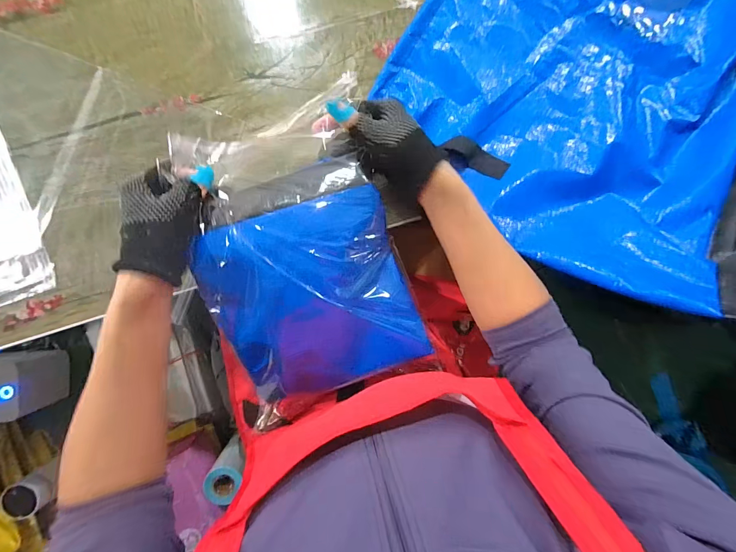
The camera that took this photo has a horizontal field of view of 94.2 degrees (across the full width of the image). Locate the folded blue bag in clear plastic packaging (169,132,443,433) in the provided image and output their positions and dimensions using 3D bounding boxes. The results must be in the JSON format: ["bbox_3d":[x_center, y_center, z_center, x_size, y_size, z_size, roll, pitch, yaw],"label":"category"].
[{"bbox_3d":[-0.061,-0.010,0.352,0.197,0.049,0.287,-18,95,-10],"label":"folded blue bag in clear plastic packaging"}]

